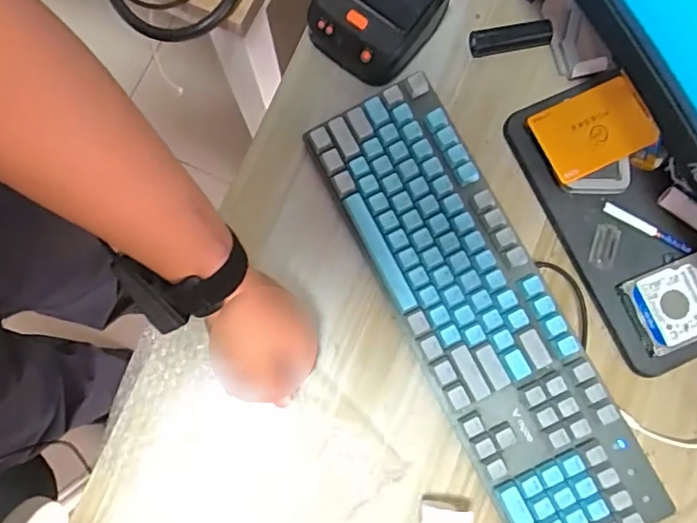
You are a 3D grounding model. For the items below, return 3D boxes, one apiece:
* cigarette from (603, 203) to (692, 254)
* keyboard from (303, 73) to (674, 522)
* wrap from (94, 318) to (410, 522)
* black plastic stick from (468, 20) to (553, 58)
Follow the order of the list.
[{"bbox_3d":[0.276,-0.031,0.527,0.084,0.006,0.010,31,81,5],"label":"cigarette"},{"bbox_3d":[0.113,0.044,0.503,0.123,0.043,0.422,-26,81,-5],"label":"keyboard"},{"bbox_3d":[-0.095,0.183,0.486,0.253,0.030,0.168,25,80,4],"label":"wrap"},{"bbox_3d":[0.161,-0.223,0.568,0.078,0.018,0.023,-9,80,-2],"label":"black plastic stick"}]

